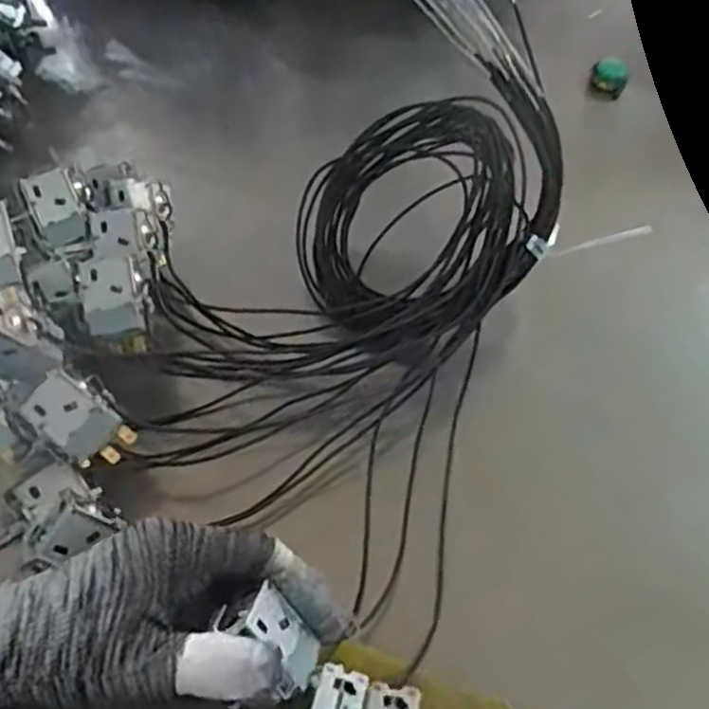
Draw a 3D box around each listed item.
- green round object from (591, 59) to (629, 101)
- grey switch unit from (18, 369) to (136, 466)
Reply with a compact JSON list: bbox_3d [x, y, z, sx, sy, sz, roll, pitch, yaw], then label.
[{"bbox_3d":[0.214,-0.231,0.634,0.030,0.018,0.034,18,60,11],"label":"green round object"},{"bbox_3d":[-0.149,0.036,0.408,0.037,0.035,0.054,-41,96,-7],"label":"grey switch unit"}]

